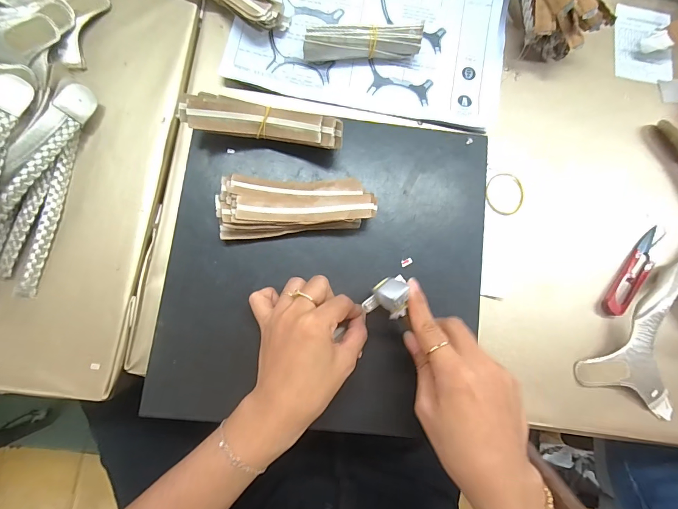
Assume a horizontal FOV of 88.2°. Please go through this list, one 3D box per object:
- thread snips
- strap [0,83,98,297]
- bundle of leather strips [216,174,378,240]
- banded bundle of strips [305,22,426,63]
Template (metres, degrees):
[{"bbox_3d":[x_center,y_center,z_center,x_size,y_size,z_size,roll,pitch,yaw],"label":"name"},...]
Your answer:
[{"bbox_3d":[0.326,0.017,0.382,0.022,0.011,0.116,39,81,1],"label":"thread snips"},{"bbox_3d":[-0.282,-0.066,0.325,0.040,0.035,0.198,13,82,-3],"label":"strap"},{"bbox_3d":[-0.040,-0.047,0.328,0.140,0.028,0.056,-3,83,-5],"label":"bundle of leather strips"},{"bbox_3d":[0.025,-0.227,0.376,0.123,0.032,0.031,-3,83,-5],"label":"banded bundle of strips"}]

